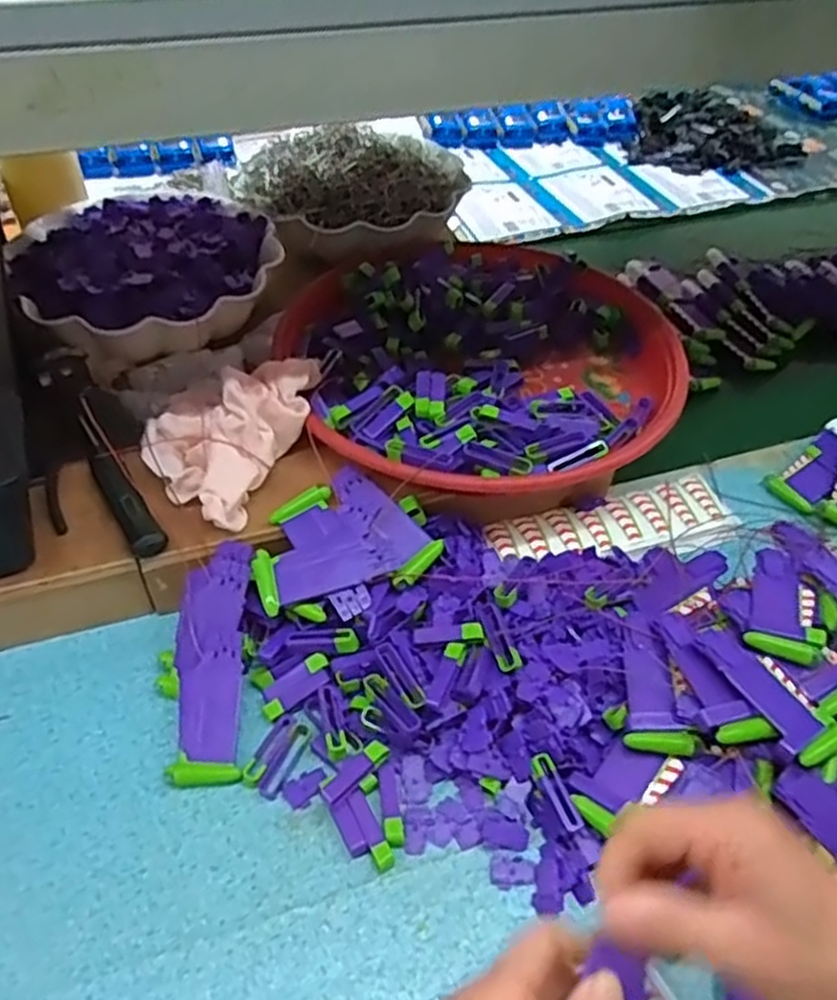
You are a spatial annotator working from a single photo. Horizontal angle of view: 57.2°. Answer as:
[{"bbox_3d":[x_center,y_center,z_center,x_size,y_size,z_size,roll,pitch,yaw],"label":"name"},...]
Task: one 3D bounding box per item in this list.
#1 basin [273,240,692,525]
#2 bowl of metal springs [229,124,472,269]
[{"bbox_3d":[0.054,-0.091,0.627,0.291,0.108,0.281,1,46,-1],"label":"basin"},{"bbox_3d":[-0.060,-0.297,0.749,0.221,0.084,0.187,-17,49,-17],"label":"bowl of metal springs"}]

